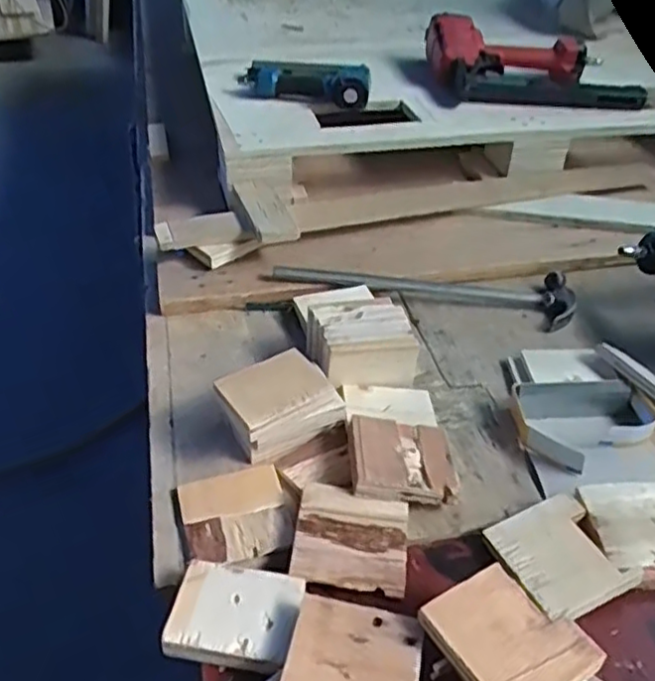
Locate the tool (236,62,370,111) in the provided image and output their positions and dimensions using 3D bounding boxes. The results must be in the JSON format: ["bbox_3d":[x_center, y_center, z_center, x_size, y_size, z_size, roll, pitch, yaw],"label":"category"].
[{"bbox_3d":[-0.037,-0.397,1.054,0.204,0.044,0.075,5,40,7],"label":"tool"}]

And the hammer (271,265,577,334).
[{"bbox_3d":[0.115,-0.065,0.829,0.363,0.040,0.090,5,41,3],"label":"hammer"}]

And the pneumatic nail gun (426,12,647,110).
[{"bbox_3d":[0.331,-0.442,1.097,0.303,0.088,0.230,-7,40,-7],"label":"pneumatic nail gun"}]

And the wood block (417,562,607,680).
[{"bbox_3d":[0.122,0.198,0.458,0.084,0.010,0.090,-19,44,-26],"label":"wood block"}]

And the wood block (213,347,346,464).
[{"bbox_3d":[-0.048,0.058,0.649,0.102,0.060,0.073,-19,45,-23],"label":"wood block"}]

